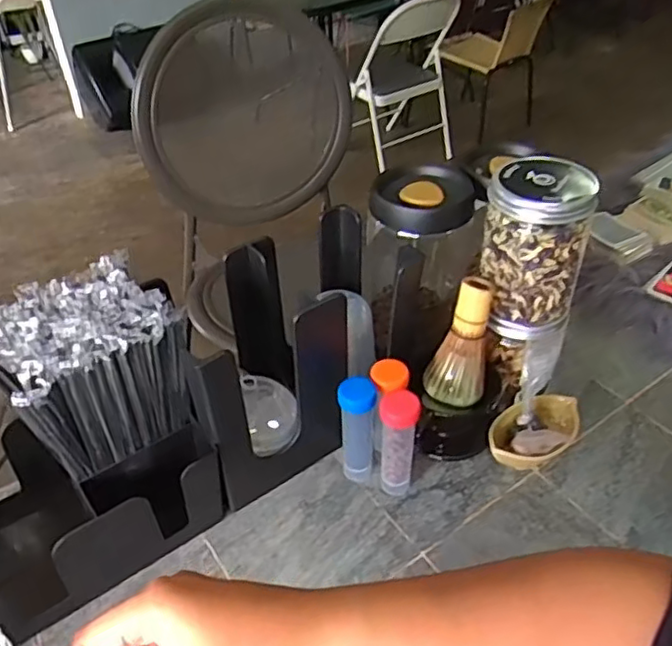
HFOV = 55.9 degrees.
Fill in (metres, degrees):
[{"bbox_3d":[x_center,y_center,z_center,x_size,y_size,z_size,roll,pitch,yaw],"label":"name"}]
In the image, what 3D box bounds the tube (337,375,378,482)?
[{"bbox_3d":[0.020,0.103,0.595,0.032,0.117,0.031,-2,41,0],"label":"tube"}]

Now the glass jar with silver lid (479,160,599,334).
[{"bbox_3d":[0.180,-0.068,0.584,0.088,0.146,0.072,9,42,12],"label":"glass jar with silver lid"}]

